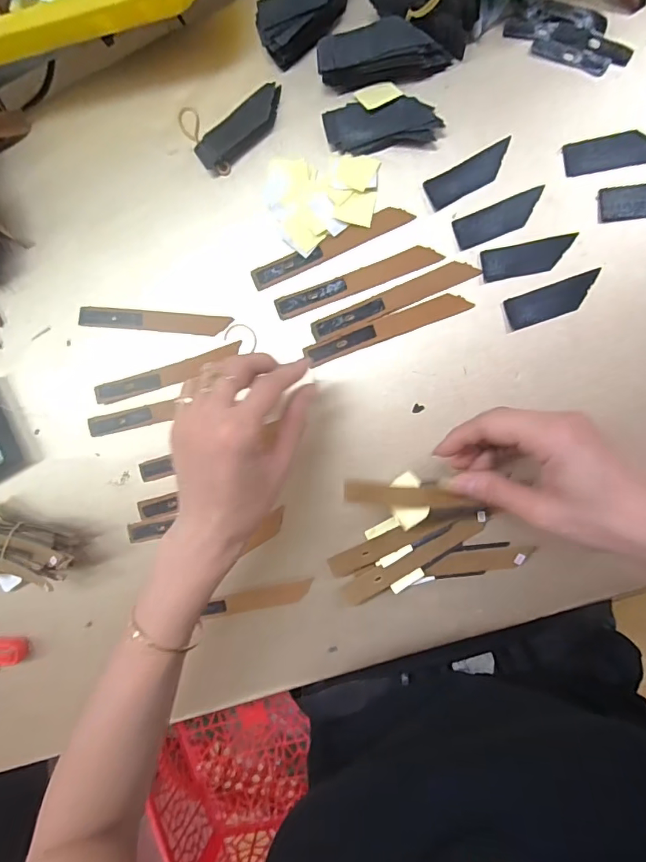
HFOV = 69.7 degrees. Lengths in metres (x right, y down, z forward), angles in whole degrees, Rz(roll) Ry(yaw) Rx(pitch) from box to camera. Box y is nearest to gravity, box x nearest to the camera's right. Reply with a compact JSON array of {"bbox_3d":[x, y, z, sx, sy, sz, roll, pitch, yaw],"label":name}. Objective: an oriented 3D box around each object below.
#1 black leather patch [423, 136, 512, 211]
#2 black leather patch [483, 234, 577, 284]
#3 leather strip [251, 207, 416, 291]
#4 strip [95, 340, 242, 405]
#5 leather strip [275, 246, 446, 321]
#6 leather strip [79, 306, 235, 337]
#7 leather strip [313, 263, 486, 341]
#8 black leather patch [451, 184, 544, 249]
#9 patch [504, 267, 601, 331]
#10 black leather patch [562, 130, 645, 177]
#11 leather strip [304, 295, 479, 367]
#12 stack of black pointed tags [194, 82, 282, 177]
[{"bbox_3d":[0.108,-0.186,0.336,0.065,0.004,0.023,-25,89,9],"label":"black leather patch"},{"bbox_3d":[0.148,-0.124,0.333,0.064,0.004,0.023,-9,91,9],"label":"black leather patch"},{"bbox_3d":[0.005,-0.140,0.355,0.126,0.005,0.016,-22,89,9],"label":"leather strip"},{"bbox_3d":[-0.128,-0.046,0.380,0.128,0.004,0.016,-16,90,9],"label":"strip"},{"bbox_3d":[0.025,-0.113,0.352,0.126,0.004,0.016,-19,90,9],"label":"leather strip"},{"bbox_3d":[-0.140,-0.090,0.382,0.129,0.005,0.017,6,93,8],"label":"leather strip"},{"bbox_3d":[0.052,-0.098,0.348,0.126,0.004,0.016,-21,89,9],"label":"leather strip"},{"bbox_3d":[0.129,-0.153,0.335,0.065,0.004,0.023,-20,90,9],"label":"black leather patch"},{"bbox_3d":[0.165,-0.094,0.333,0.064,0.004,0.023,-18,90,9],"label":"patch"},{"bbox_3d":[0.206,-0.197,0.326,0.066,0.004,0.024,-7,92,9],"label":"black leather patch"},{"bbox_3d":[0.047,-0.077,0.350,0.125,0.004,0.017,-19,90,9],"label":"leather strip"},{"bbox_3d":[-0.062,-0.233,0.358,0.079,0.010,0.027,-36,87,8],"label":"stack of black pointed tags"}]

